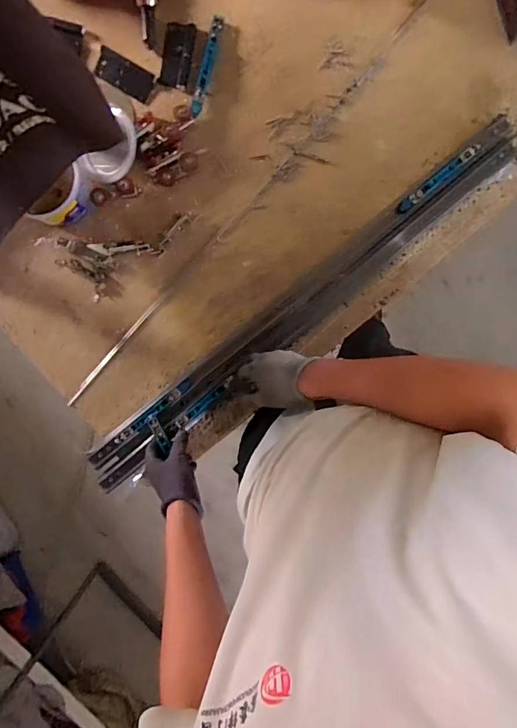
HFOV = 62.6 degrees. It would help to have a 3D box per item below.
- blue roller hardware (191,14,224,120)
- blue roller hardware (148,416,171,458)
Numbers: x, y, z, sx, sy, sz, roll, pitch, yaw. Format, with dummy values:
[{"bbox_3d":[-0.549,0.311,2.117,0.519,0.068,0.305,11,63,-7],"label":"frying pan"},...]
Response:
[{"bbox_3d":[-0.085,-0.484,0.691,0.019,0.016,0.161,15,97,-4],"label":"blue roller hardware"},{"bbox_3d":[-0.170,0.121,0.731,0.017,0.012,0.066,-23,96,1],"label":"blue roller hardware"}]

